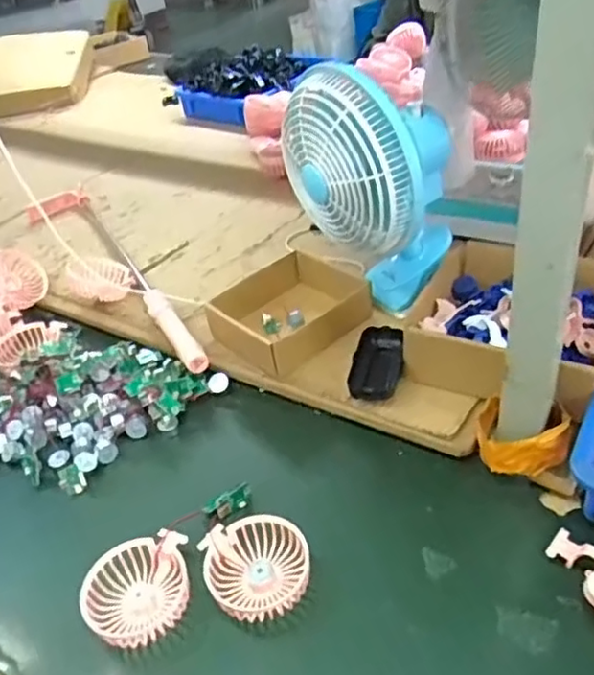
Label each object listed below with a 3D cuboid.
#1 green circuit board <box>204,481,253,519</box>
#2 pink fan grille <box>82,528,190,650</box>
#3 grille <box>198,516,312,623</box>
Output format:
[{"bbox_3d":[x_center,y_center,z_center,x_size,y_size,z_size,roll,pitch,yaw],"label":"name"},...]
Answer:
[{"bbox_3d":[-0.067,0.161,0.626,0.046,0.014,0.018,-20,38,-15],"label":"green circuit board"},{"bbox_3d":[-0.138,0.220,0.558,0.089,0.026,0.084,-18,38,-13],"label":"pink fan grille"},{"bbox_3d":[-0.034,0.201,0.561,0.087,0.029,0.087,-5,37,4],"label":"grille"}]

